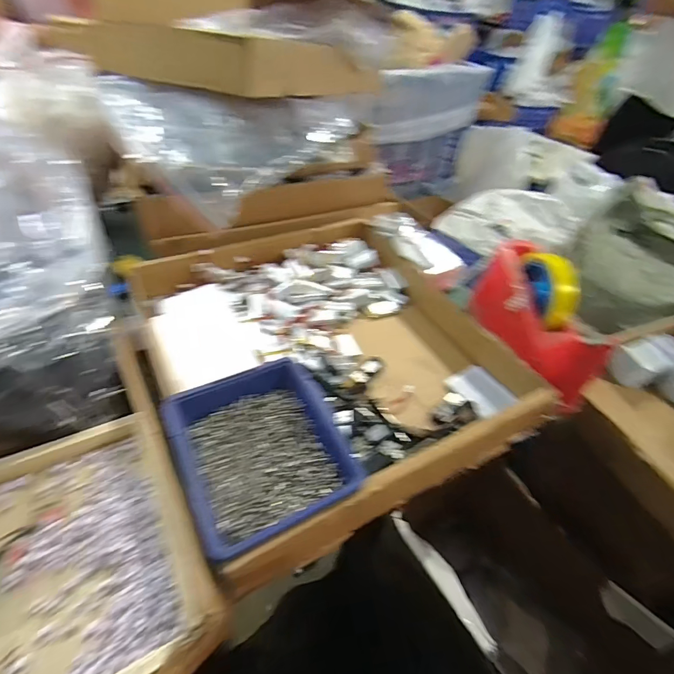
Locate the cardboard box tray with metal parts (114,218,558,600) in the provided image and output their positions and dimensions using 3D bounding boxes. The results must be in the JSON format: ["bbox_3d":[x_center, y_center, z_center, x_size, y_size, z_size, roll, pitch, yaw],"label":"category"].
[{"bbox_3d":[-0.015,0.001,0.446,0.380,0.058,0.397,-22,52,-27],"label":"cardboard box tray with metal parts"}]

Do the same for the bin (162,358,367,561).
[{"bbox_3d":[-0.060,0.095,0.331,0.132,0.046,0.136,-20,51,-25],"label":"bin"}]

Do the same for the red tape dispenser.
[{"bbox_3d":[0.223,-0.029,0.445,0.060,0.096,0.195,0,45,-7],"label":"red tape dispenser"}]

